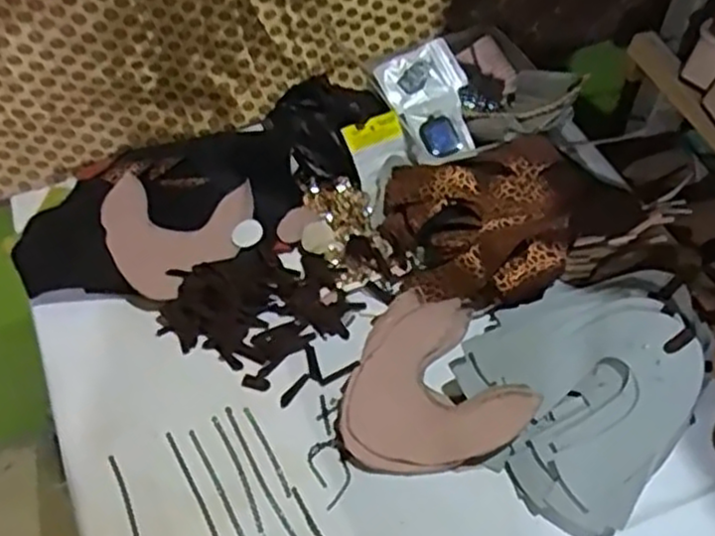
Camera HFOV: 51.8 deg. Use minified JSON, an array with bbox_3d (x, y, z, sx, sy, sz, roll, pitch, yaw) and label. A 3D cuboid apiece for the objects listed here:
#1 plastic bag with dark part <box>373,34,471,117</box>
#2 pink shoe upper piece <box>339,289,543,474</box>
[{"bbox_3d":[0.077,-0.238,0.907,0.100,0.007,0.071,-25,77,-8],"label":"plastic bag with dark part"},{"bbox_3d":[0.059,0.112,0.713,0.165,0.026,0.175,-22,56,-14],"label":"pink shoe upper piece"}]

